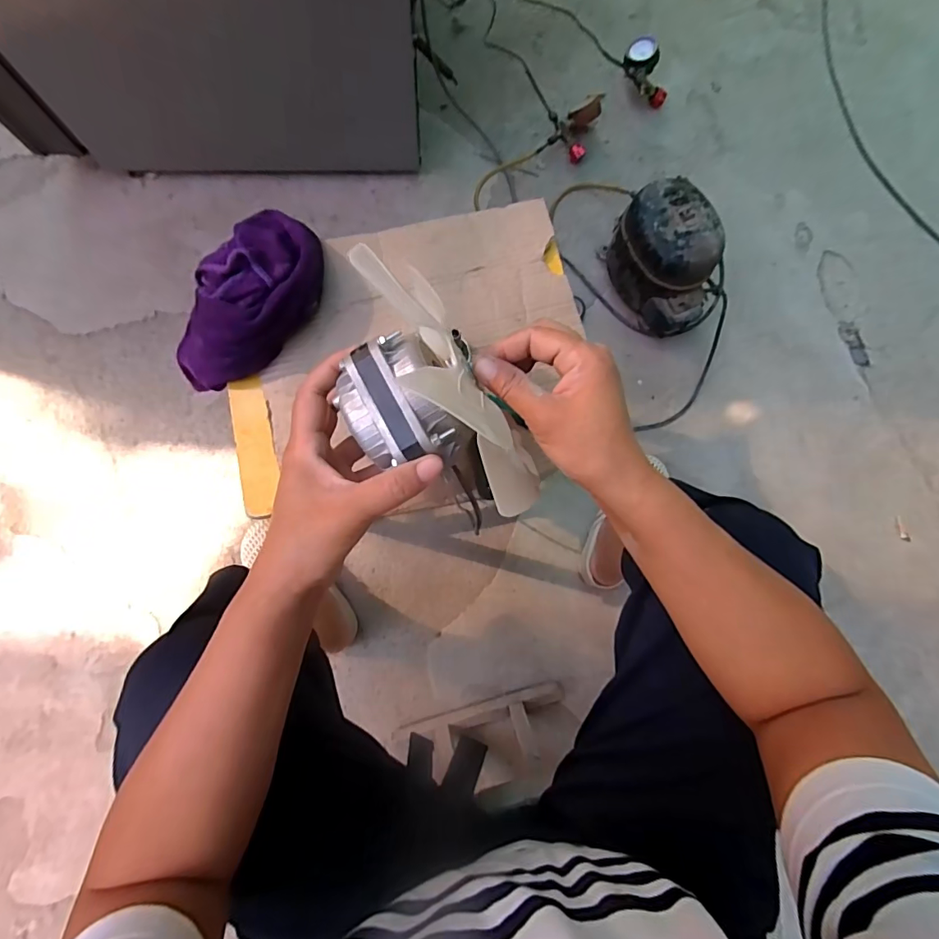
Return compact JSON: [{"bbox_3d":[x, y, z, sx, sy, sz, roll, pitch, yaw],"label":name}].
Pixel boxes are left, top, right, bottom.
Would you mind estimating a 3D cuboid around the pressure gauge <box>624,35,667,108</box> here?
[{"bbox_3d":[0.370,-0.830,1.000,0.072,0.043,0.134,-26,101,-4],"label":"pressure gauge"}]

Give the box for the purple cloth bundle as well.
[{"bbox_3d":[-0.197,-0.152,0.422,0.106,0.061,0.167,18,80,0],"label":"purple cloth bundle"}]

